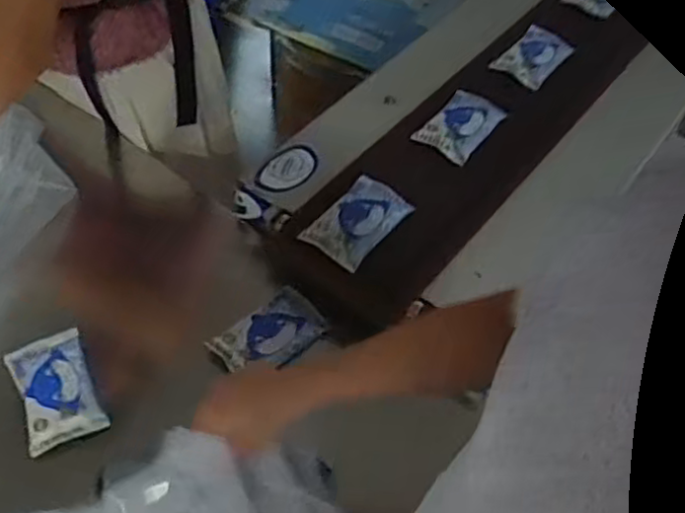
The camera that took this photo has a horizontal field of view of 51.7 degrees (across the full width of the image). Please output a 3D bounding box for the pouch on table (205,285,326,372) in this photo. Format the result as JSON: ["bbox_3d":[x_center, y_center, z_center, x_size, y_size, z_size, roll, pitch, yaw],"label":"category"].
[{"bbox_3d":[-0.090,0.100,0.907,0.148,0.029,0.079,-31,66,-30],"label":"pouch on table"}]

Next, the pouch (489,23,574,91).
[{"bbox_3d":[0.324,-0.337,1.190,0.083,0.018,0.150,32,56,18],"label":"pouch"}]

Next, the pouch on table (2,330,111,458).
[{"bbox_3d":[-0.343,0.157,0.843,0.085,0.018,0.142,-20,57,-20],"label":"pouch on table"}]

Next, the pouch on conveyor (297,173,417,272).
[{"bbox_3d":[0.024,-0.048,0.935,0.087,0.029,0.148,33,56,19],"label":"pouch on conveyor"}]

